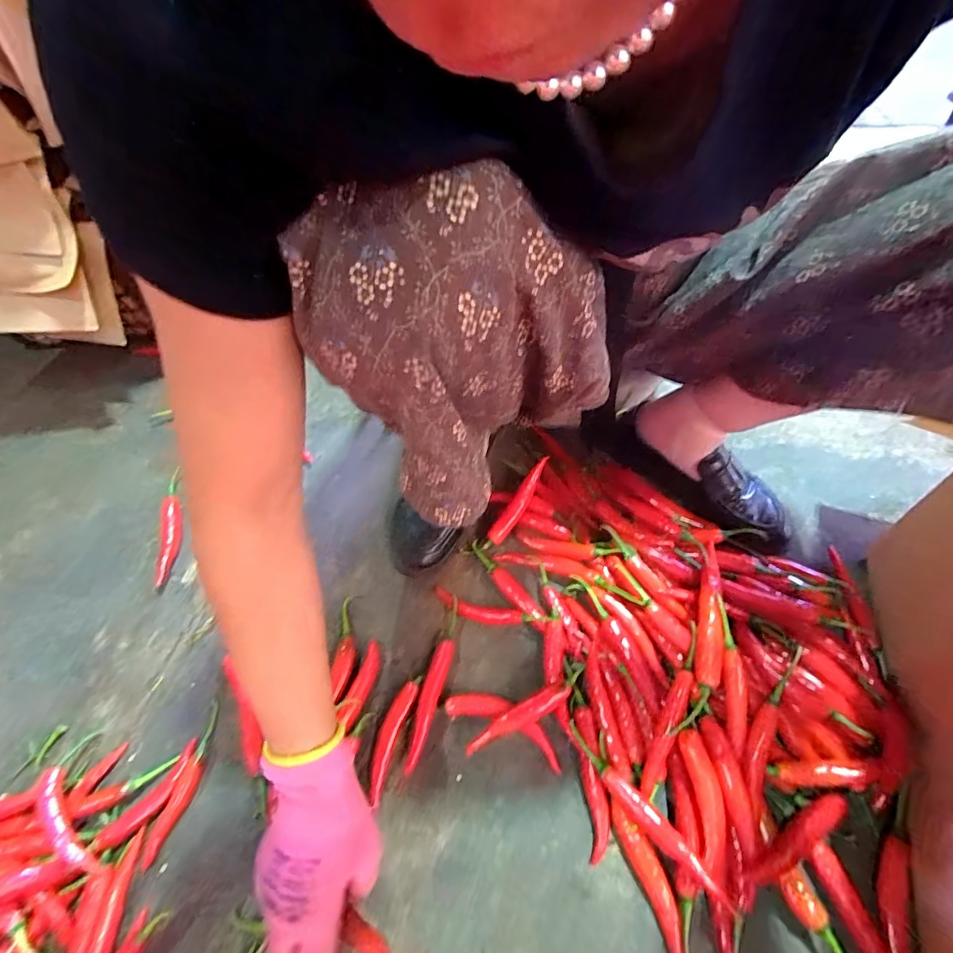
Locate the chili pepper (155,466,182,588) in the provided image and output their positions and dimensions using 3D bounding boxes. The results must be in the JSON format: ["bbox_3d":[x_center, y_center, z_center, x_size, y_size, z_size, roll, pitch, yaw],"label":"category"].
[{"bbox_3d":[-0.382,0.060,0.594,0.026,0.025,0.154,-10,58,-4],"label":"chili pepper"}]

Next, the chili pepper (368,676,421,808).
[{"bbox_3d":[-0.085,0.254,0.465,0.023,0.018,0.111,16,60,12],"label":"chili pepper"}]

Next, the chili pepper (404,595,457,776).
[{"bbox_3d":[-0.042,0.211,0.492,0.019,0.018,0.168,14,60,10],"label":"chili pepper"}]

